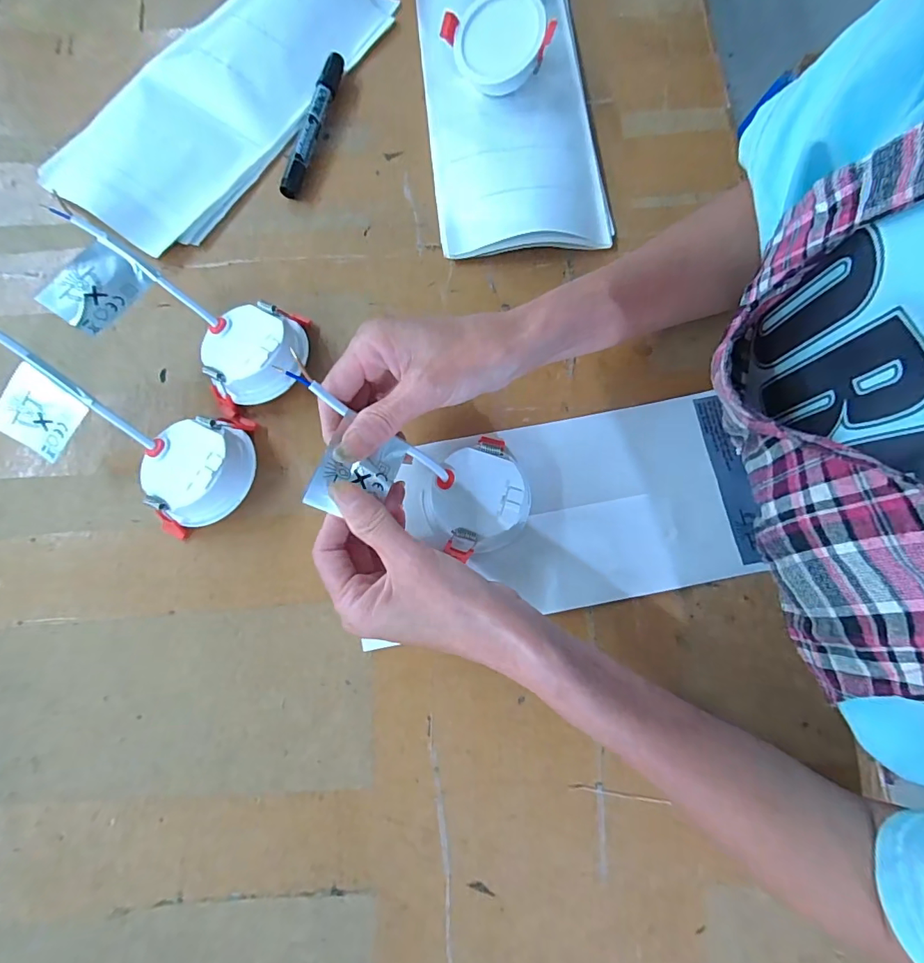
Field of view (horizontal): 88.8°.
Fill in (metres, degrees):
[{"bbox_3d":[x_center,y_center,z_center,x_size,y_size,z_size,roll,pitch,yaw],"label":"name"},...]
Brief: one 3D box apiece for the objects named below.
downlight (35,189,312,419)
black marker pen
[{"bbox_3d":[-0.184,-0.108,0.311,0.162,0.039,0.085,23,77,-14],"label":"downlight"},{"bbox_3d":[-0.120,-0.292,0.384,0.014,0.016,0.136,13,77,2],"label":"black marker pen"}]

